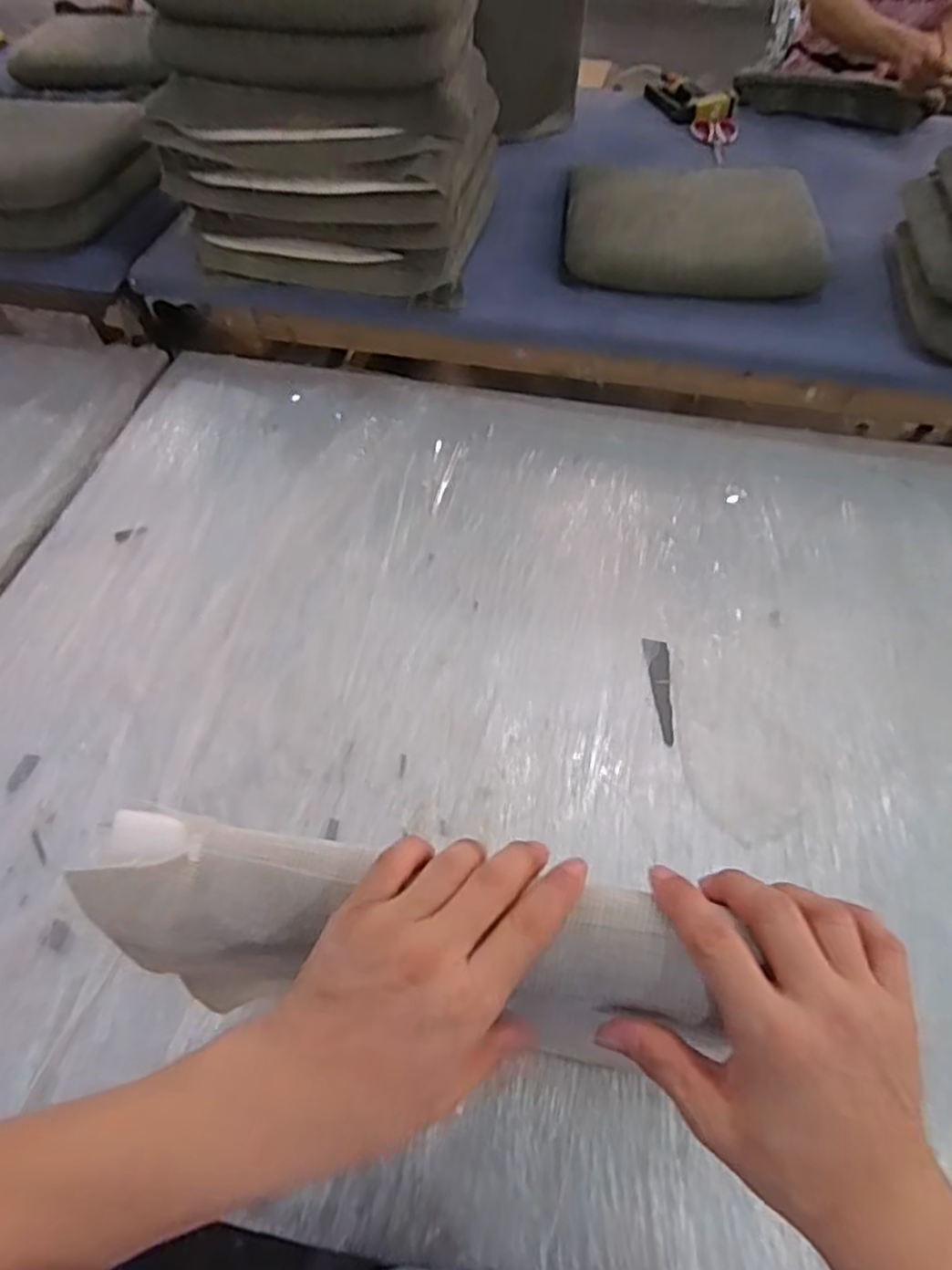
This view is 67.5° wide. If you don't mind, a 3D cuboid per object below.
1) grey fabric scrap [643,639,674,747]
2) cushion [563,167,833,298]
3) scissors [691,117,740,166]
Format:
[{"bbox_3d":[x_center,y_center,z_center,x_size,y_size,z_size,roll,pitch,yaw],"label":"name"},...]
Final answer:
[{"bbox_3d":[0.250,0.073,0.944,0.031,0.005,0.153,-3,57,-1],"label":"grey fabric scrap"},{"bbox_3d":[0.385,-0.731,1.279,0.436,0.084,0.363,5,56,4],"label":"cushion"},{"bbox_3d":[0.528,-1.072,1.548,0.095,0.013,0.177,-5,63,7],"label":"scissors"}]

